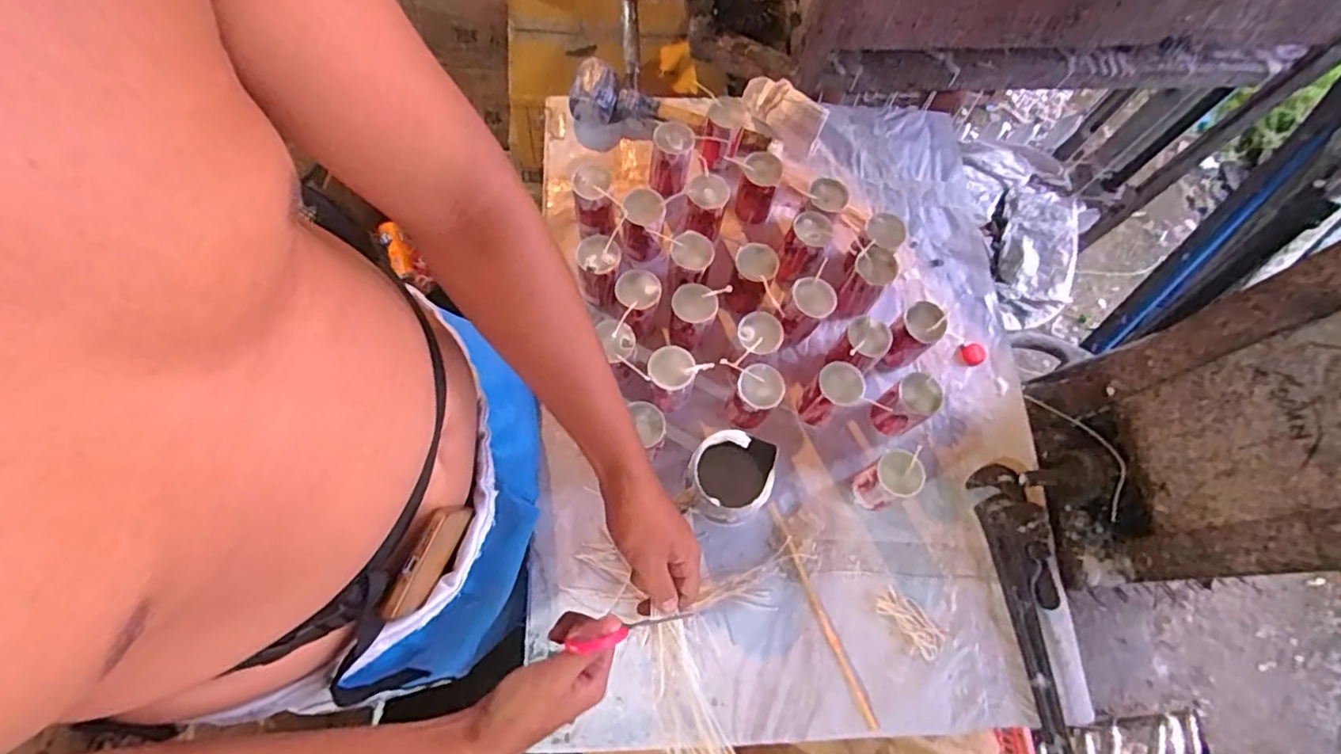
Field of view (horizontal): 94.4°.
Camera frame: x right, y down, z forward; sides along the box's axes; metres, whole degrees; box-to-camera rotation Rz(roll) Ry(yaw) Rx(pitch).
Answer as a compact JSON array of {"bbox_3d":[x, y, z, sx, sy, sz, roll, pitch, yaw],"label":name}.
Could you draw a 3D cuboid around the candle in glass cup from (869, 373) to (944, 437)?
[{"bbox_3d":[0.274,0.036,0.726,0.049,0.098,0.047,1,71,-3],"label":"candle in glass cup"}]

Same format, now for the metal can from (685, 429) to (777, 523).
[{"bbox_3d":[0.062,0.109,0.669,0.079,0.099,0.086,1,71,-3],"label":"metal can"}]

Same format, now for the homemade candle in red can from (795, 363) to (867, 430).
[{"bbox_3d":[0.184,0.022,0.723,0.053,0.086,0.053,1,71,-3],"label":"homemade candle in red can"}]

